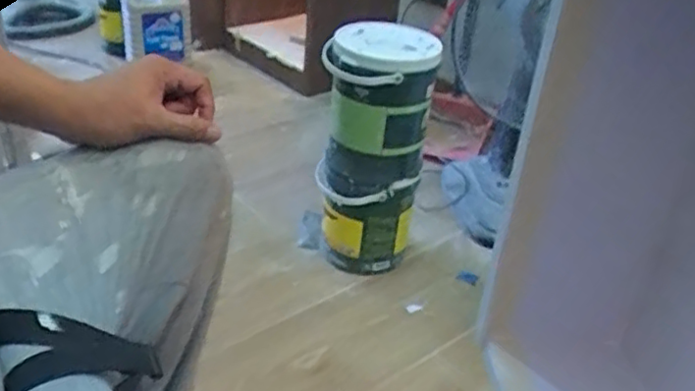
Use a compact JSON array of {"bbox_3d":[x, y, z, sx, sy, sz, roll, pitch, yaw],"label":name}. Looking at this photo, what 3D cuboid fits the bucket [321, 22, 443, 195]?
[{"bbox_3d":[0.046,-0.137,1.080,0.169,0.245,0.157,4,31,-3],"label":"bucket"}]

